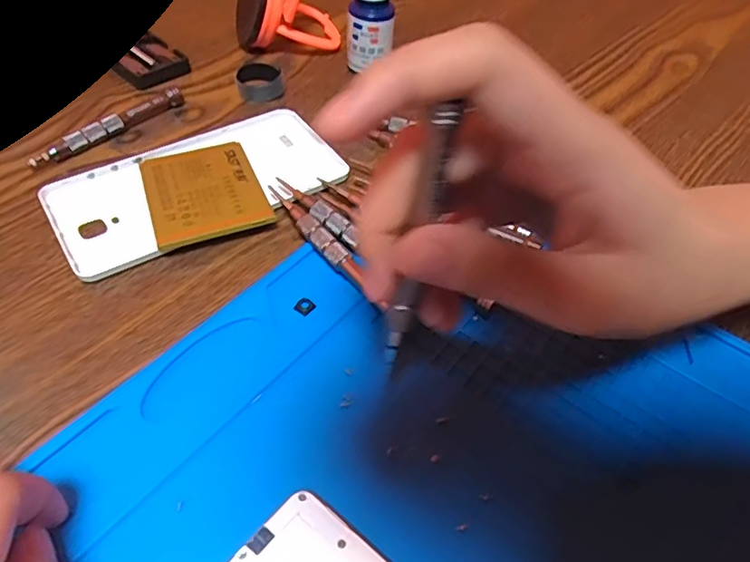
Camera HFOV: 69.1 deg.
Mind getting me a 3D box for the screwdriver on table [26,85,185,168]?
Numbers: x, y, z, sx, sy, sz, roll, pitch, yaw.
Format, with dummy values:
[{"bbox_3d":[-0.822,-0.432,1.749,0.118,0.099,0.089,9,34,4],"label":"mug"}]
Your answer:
[{"bbox_3d":[-0.150,-0.088,0.311,0.007,0.011,0.095,32,54,21],"label":"screwdriver on table"}]

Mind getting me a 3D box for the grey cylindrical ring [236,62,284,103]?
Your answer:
[{"bbox_3d":[-0.073,-0.128,0.350,0.028,0.011,0.027,2,49,-3],"label":"grey cylindrical ring"}]

